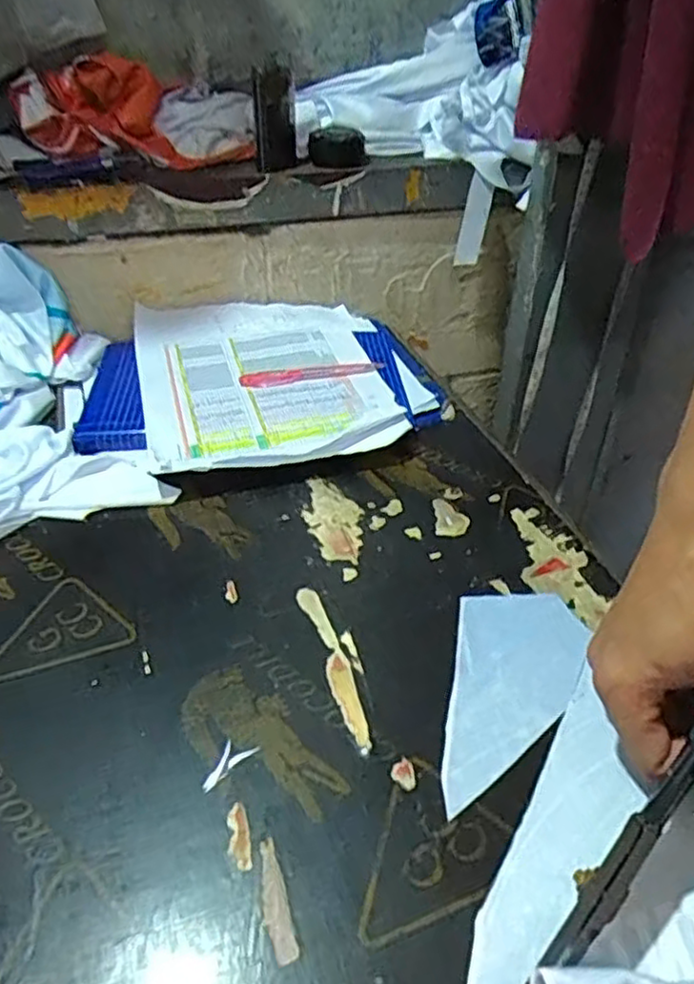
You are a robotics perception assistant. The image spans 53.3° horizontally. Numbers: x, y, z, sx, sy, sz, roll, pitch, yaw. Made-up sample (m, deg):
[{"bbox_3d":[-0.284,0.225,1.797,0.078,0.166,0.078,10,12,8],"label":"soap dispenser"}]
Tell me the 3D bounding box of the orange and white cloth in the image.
[{"bbox_3d":[-0.195,-0.363,0.664,0.222,0.089,0.061,-23,42,-28],"label":"orange and white cloth"}]

